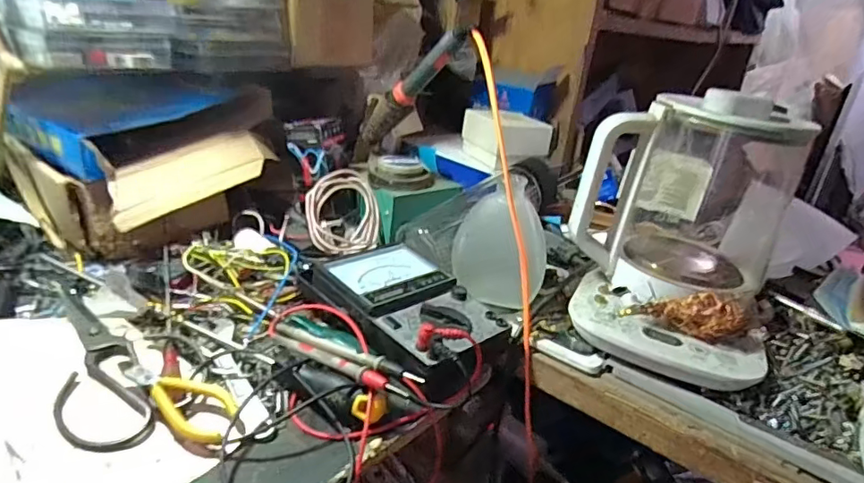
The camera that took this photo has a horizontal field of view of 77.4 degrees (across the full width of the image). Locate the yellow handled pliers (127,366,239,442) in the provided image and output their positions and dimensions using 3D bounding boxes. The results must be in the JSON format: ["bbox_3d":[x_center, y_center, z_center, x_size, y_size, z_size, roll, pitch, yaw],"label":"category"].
[{"bbox_3d":[-0.183,0.115,0.397,0.092,0.018,0.035,21,28,27],"label":"yellow handled pliers"}]

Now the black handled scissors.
[{"bbox_3d":[-0.277,0.092,0.432,0.054,0.022,0.200,-17,36,-34],"label":"black handled scissors"}]

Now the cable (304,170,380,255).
[{"bbox_3d":[-0.105,-0.034,0.631,0.084,0.097,0.019,-8,-5,-28],"label":"cable"}]

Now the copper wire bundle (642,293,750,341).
[{"bbox_3d":[0.236,0.063,0.478,0.082,0.039,0.030,17,27,20],"label":"copper wire bundle"}]

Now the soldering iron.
[{"bbox_3d":[-0.036,-0.160,0.608,0.024,0.262,0.025,-23,83,-39],"label":"soldering iron"}]

